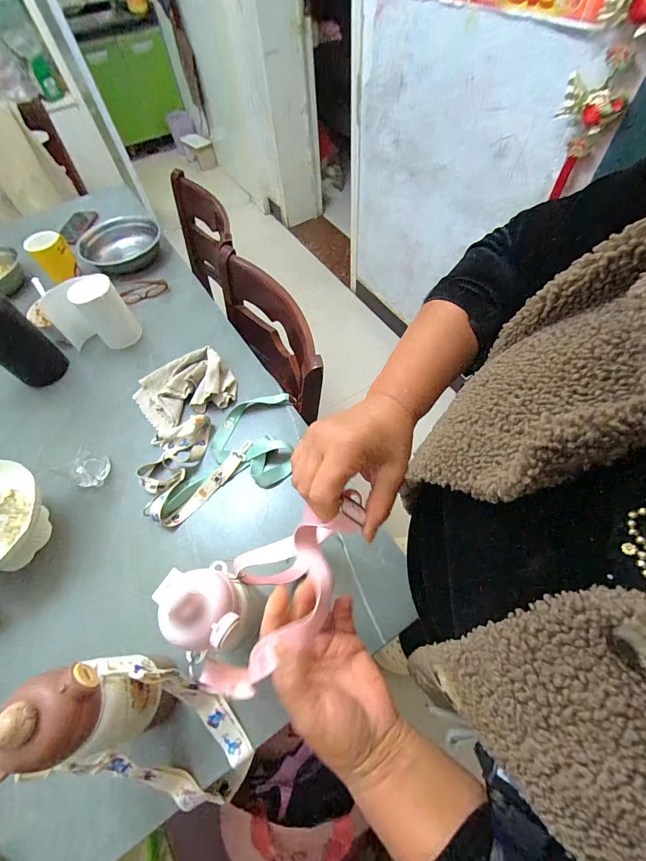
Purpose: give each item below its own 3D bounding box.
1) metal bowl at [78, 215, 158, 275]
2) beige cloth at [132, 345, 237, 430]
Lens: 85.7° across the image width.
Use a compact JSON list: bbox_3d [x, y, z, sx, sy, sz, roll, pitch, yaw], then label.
[{"bbox_3d":[-0.534,-0.475,0.911,0.190,0.073,0.190,-15,59,-5],"label":"metal bowl"},{"bbox_3d":[-0.276,-0.084,0.696,0.192,0.050,0.137,-25,61,-11],"label":"beige cloth"}]

